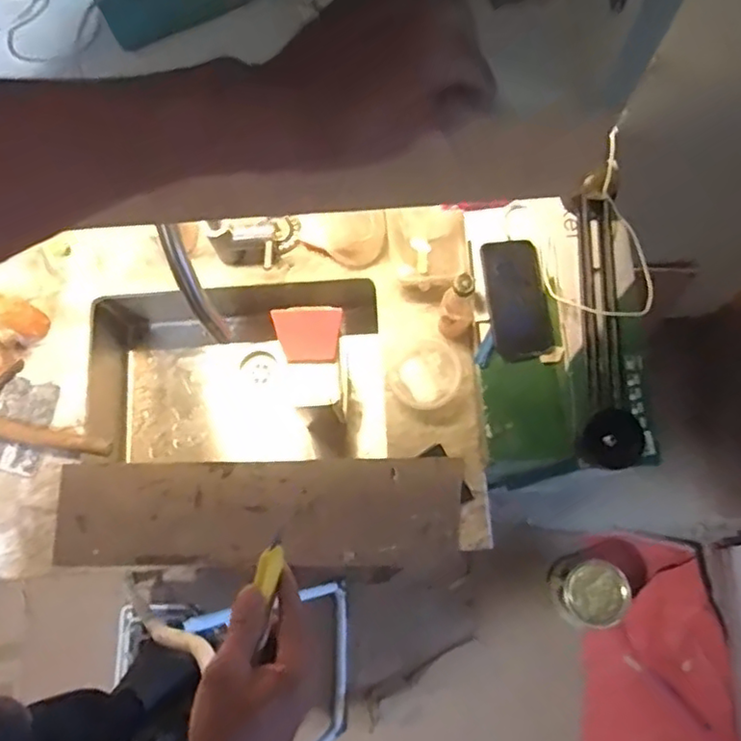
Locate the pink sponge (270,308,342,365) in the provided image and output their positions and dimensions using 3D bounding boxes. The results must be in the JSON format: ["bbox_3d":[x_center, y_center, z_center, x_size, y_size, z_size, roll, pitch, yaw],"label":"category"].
[{"bbox_3d":[-0.100,-0.054,1.018,0.104,0.016,0.086,-1,101,1],"label":"pink sponge"}]

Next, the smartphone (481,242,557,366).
[{"bbox_3d":[0.211,-0.104,0.924,0.083,0.015,0.176,-11,80,9],"label":"smartphone"}]

